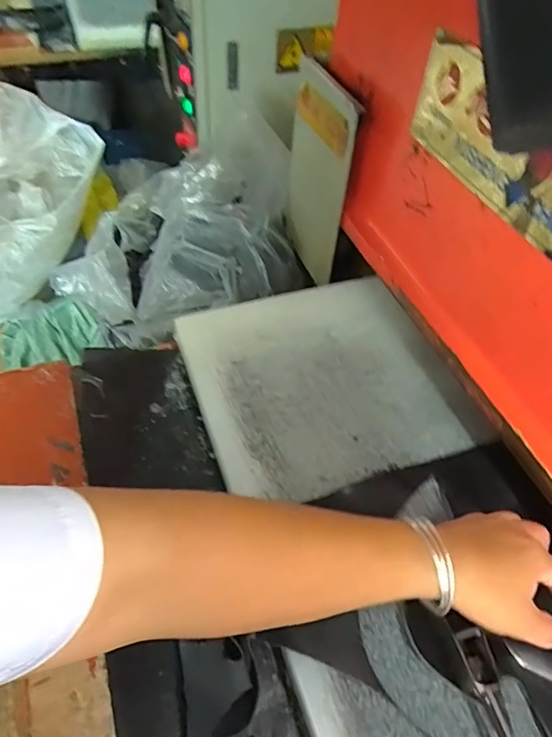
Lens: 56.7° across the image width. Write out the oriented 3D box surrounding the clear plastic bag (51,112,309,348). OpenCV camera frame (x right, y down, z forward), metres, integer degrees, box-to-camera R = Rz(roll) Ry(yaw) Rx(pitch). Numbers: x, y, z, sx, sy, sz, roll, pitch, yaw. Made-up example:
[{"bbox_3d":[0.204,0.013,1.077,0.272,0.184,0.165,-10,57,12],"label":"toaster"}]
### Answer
[{"bbox_3d":[-0.171,-0.219,0.870,0.388,0.170,0.320,-18,53,-19],"label":"clear plastic bag"}]

